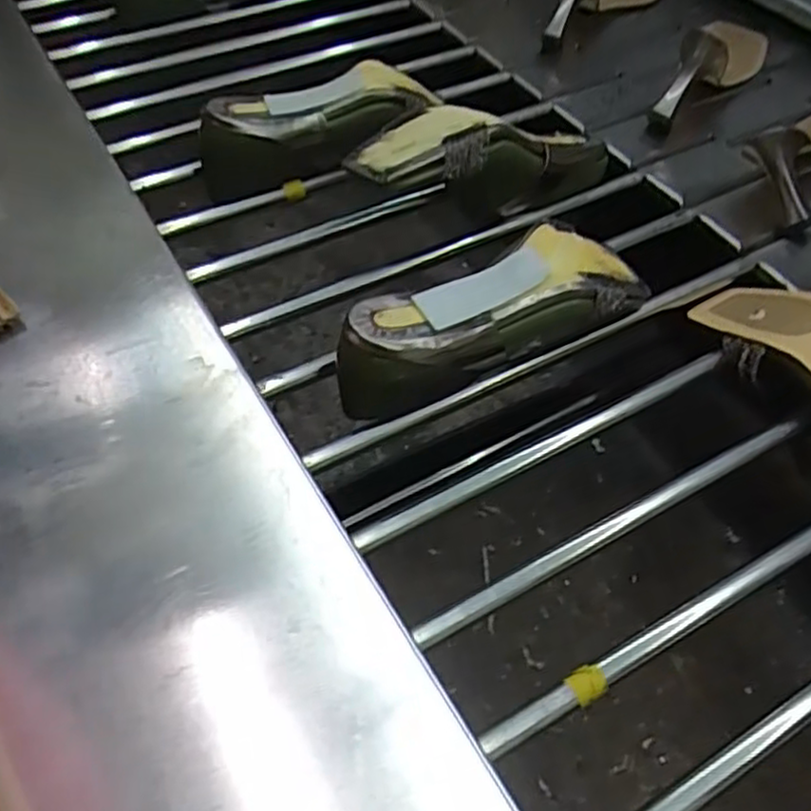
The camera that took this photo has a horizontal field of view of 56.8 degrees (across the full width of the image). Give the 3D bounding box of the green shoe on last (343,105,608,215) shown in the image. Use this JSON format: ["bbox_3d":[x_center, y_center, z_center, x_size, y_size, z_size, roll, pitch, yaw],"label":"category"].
[{"bbox_3d":[0.067,-0.196,0.594,0.221,0.070,0.084,-3,45,-25],"label":"green shoe on last"}]

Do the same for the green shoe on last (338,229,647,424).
[{"bbox_3d":[0.059,-0.060,0.498,0.223,0.070,0.071,-23,50,-14],"label":"green shoe on last"}]

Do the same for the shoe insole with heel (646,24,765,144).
[{"bbox_3d":[0.295,-0.330,0.704,0.042,0.079,0.197,29,58,28],"label":"shoe insole with heel"}]

